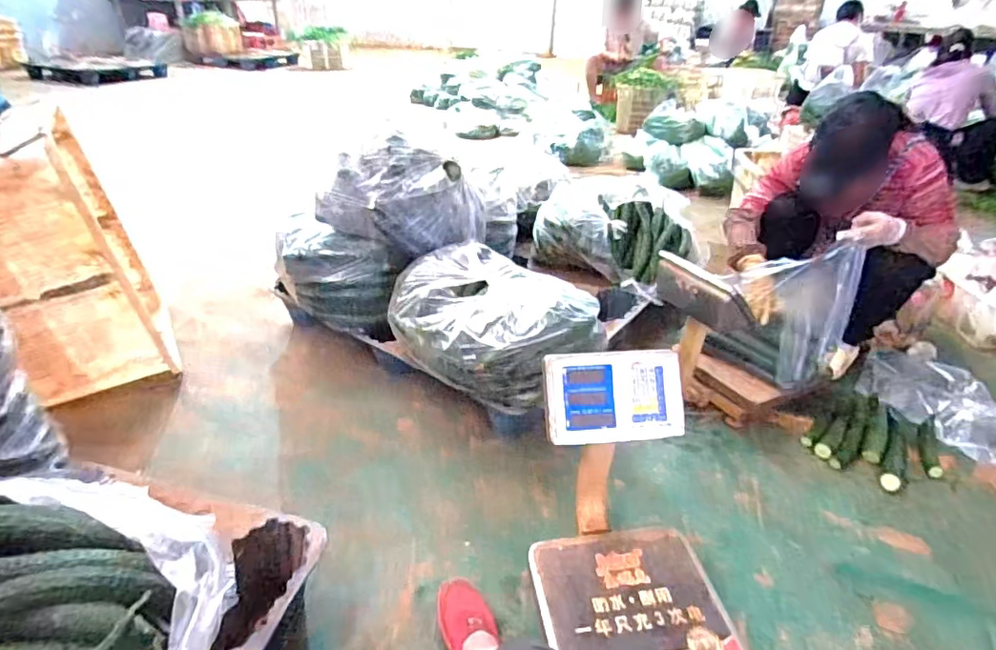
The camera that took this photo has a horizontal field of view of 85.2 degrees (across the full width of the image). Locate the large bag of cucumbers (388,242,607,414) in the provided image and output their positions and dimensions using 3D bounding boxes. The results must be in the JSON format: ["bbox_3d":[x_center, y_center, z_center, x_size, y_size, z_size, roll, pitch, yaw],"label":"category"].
[{"bbox_3d":[-0.017,-0.002,1.305,0.489,0.200,0.356,23,39,29],"label":"large bag of cucumbers"}]

